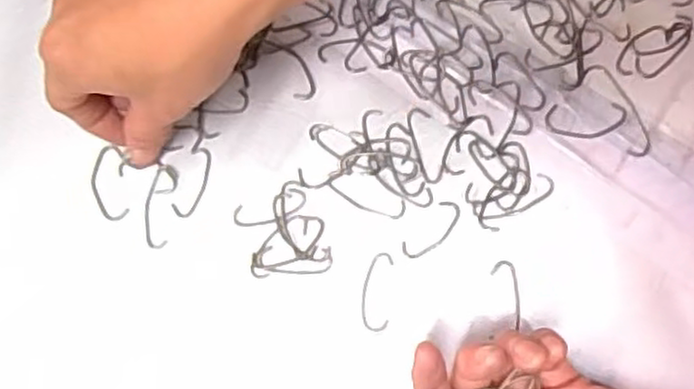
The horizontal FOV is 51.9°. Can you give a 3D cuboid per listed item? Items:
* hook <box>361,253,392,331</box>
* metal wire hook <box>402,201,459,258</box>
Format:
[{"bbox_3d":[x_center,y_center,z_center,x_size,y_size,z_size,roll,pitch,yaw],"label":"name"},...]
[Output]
[{"bbox_3d":[0.014,0.046,0.335,0.013,0.004,0.036,4,79,1],"label":"hook"},{"bbox_3d":[0.041,0.017,0.338,0.014,0.004,0.034,42,82,7],"label":"metal wire hook"}]

